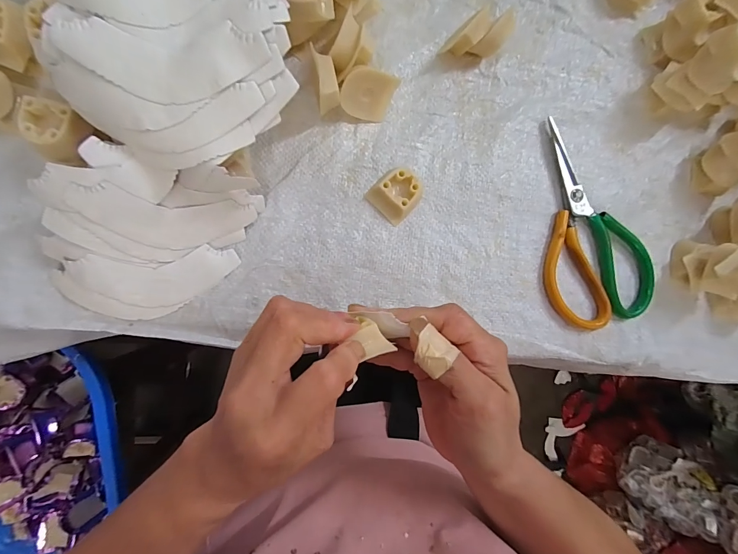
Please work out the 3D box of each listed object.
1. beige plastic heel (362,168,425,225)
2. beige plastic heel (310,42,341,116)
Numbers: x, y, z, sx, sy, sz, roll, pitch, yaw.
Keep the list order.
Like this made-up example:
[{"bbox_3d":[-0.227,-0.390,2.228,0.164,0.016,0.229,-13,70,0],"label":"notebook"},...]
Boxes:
[{"bbox_3d":[0.026,-0.074,0.298,0.037,0.017,0.047,43,81,-3],"label":"beige plastic heel"},{"bbox_3d":[-0.034,-0.154,0.279,0.019,0.045,0.039,-10,88,-9],"label":"beige plastic heel"}]

